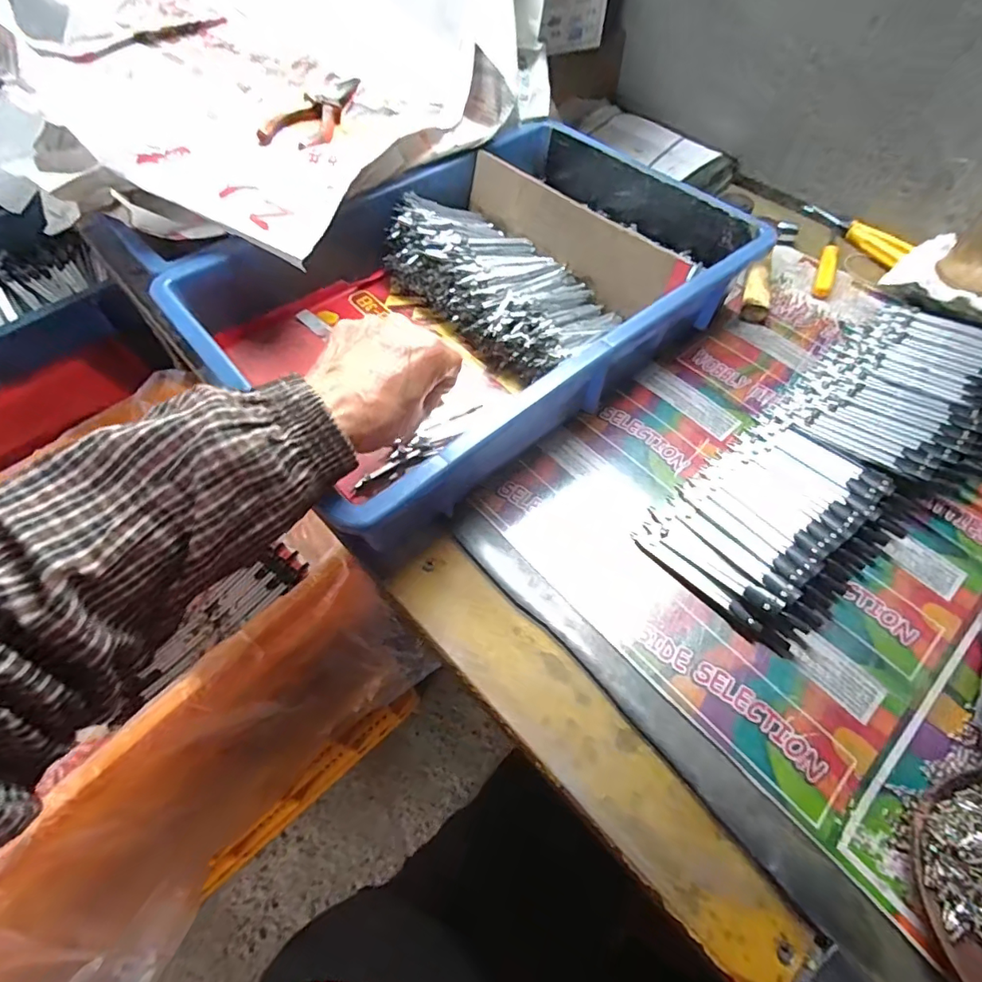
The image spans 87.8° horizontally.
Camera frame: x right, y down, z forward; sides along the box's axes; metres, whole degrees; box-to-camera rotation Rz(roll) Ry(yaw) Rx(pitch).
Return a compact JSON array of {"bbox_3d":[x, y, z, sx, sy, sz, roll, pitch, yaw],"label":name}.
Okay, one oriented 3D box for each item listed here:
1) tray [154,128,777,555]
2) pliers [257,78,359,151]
[{"bbox_3d":[-0.012,-0.170,0.444,0.427,0.081,0.290,-36,66,-21],"label":"tray"},{"bbox_3d":[-0.167,-0.364,0.490,0.053,0.013,0.141,14,59,7],"label":"pliers"}]

